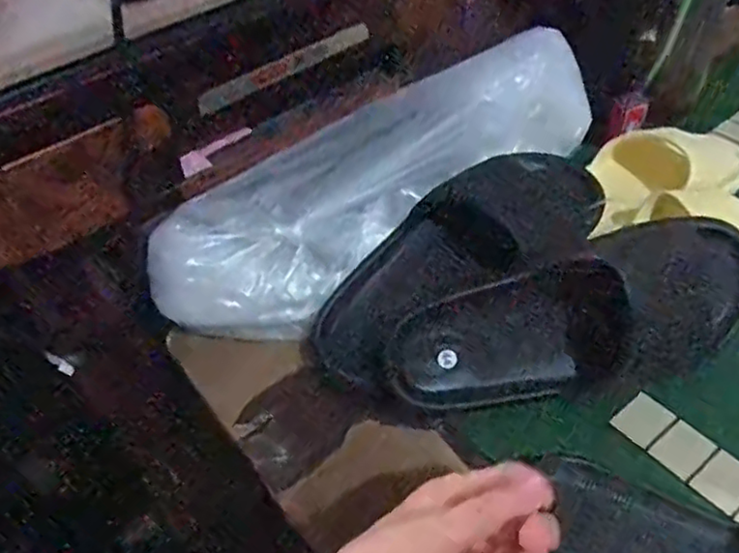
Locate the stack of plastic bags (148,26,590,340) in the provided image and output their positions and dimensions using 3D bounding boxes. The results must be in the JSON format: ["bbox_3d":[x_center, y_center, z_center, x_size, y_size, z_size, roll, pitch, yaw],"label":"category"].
[{"bbox_3d":[0.021,-0.080,0.562,0.413,0.122,0.075,-31,50,-22],"label":"stack of plastic bags"}]

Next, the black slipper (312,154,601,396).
[{"bbox_3d":[0.073,-0.015,0.515,0.274,0.051,0.119,-36,50,-11],"label":"black slipper"}]

